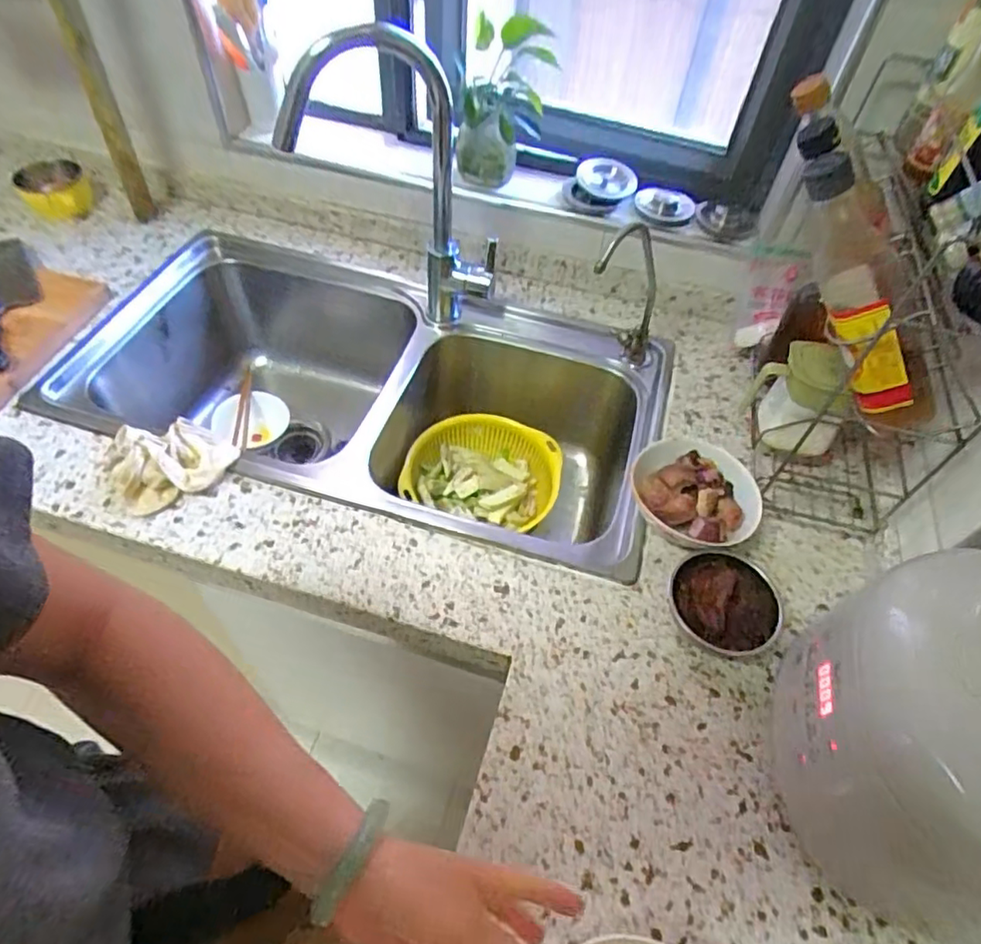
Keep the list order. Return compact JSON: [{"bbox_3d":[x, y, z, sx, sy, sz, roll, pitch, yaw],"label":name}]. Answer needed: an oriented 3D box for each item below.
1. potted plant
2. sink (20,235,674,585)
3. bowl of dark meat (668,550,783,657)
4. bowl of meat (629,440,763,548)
[{"bbox_3d":[0.018,-0.510,0.834,0.121,0.201,0.191,1,53,-3],"label":"potted plant"},{"bbox_3d":[-0.165,-0.061,0.879,0.742,0.242,0.389,14,53,7],"label":"sink"},{"bbox_3d":[0.227,0.131,0.602,0.101,0.048,0.101,2,53,-2],"label":"bowl of dark meat"},{"bbox_3d":[0.220,0.030,0.665,0.122,0.069,0.135,-21,57,-19],"label":"bowl of meat"}]

